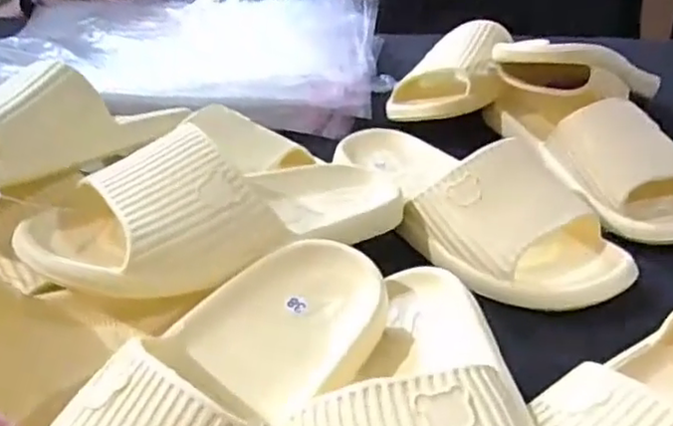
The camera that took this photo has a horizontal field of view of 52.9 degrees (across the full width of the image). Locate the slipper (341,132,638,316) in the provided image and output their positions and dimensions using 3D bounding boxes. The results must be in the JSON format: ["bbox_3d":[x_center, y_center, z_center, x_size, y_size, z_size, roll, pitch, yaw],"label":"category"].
[{"bbox_3d":[0.094,-0.021,0.507,0.103,0.067,0.257,-20,39,-27],"label":"slipper"}]

